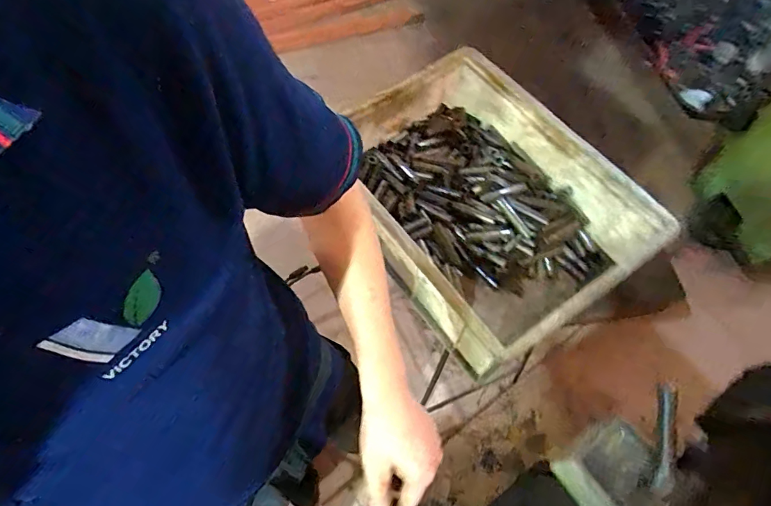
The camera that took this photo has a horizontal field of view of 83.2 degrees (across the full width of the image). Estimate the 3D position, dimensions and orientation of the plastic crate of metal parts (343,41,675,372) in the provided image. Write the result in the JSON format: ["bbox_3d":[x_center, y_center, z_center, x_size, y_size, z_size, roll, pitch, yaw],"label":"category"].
[{"bbox_3d":[0.147,-0.076,0.724,0.338,0.177,0.447,-35,69,-15],"label":"plastic crate of metal parts"}]

